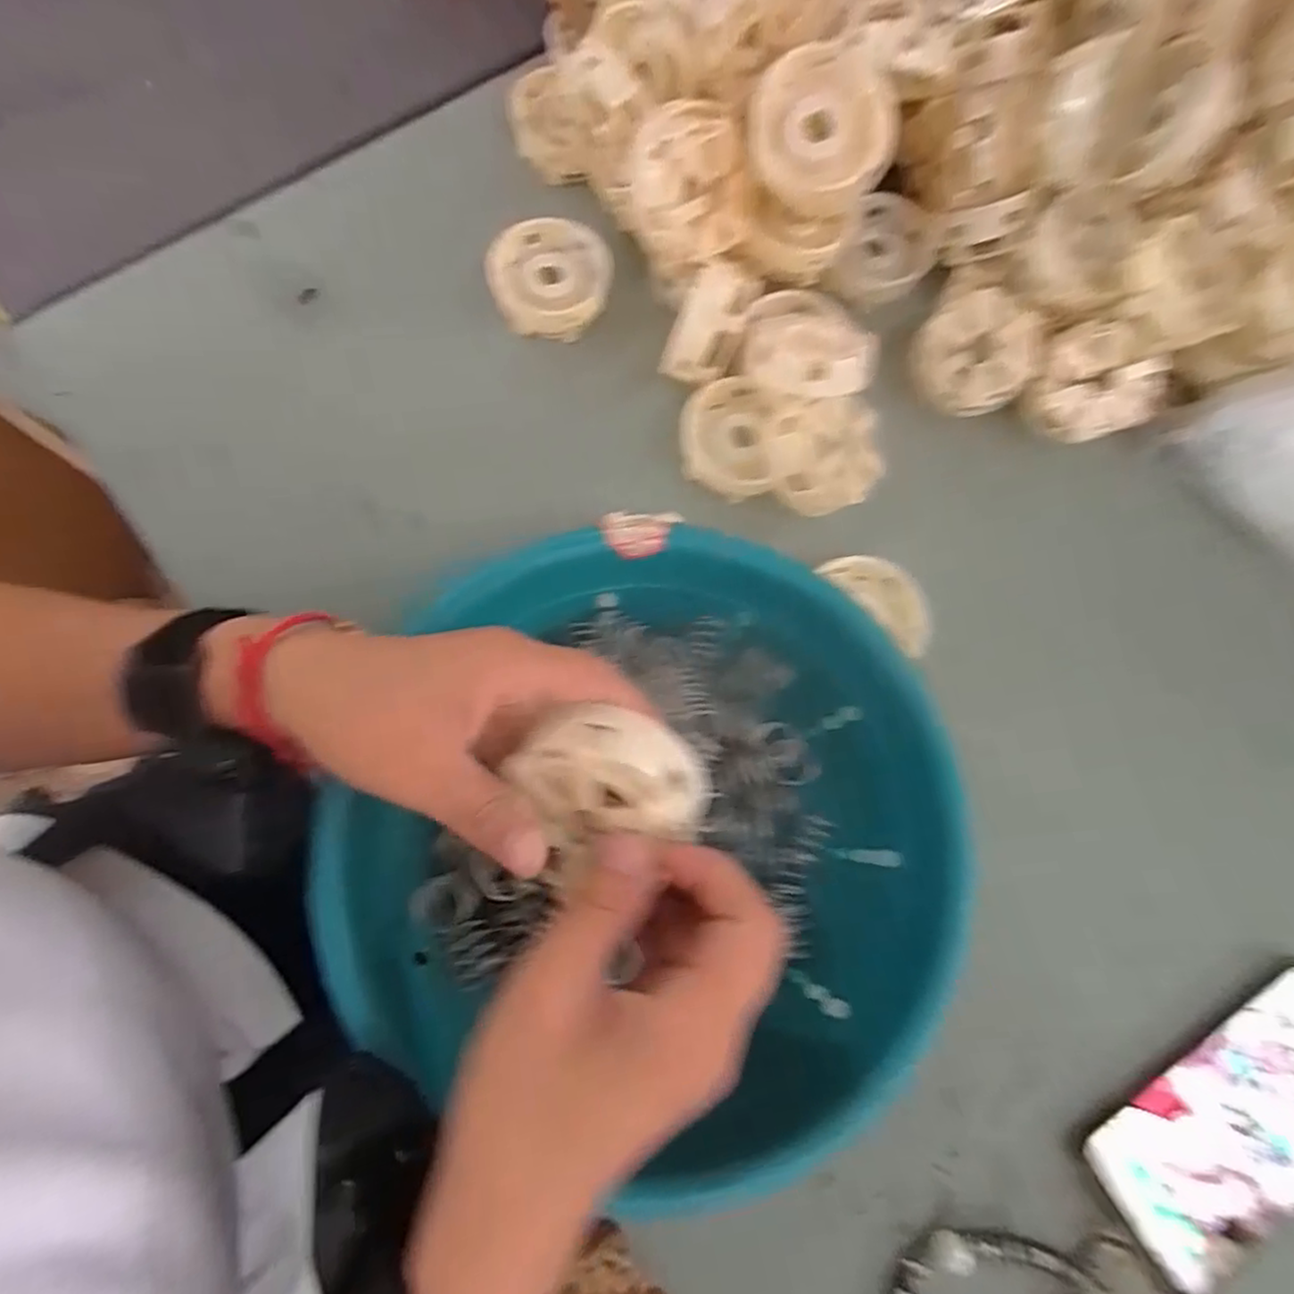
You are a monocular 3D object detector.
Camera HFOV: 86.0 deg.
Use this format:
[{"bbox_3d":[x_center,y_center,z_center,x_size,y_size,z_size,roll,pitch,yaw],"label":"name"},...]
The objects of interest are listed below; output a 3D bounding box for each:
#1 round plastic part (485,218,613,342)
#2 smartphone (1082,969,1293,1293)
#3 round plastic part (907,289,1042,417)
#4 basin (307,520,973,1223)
[{"bbox_3d":[-0.058,-0.221,0.424,0.073,0.034,0.065,-8,76,-8],"label":"round plastic part"},{"bbox_3d":[0.301,0.236,0.342,0.163,0.010,0.075,-31,80,-12],"label":"smartphone"},{"bbox_3d":[0.197,-0.175,0.419,0.066,0.030,0.066,4,107,12],"label":"round plastic part"},{"bbox_3d":[0.009,0.083,0.327,0.256,0.096,0.251,1,75,-5],"label":"basin"}]

